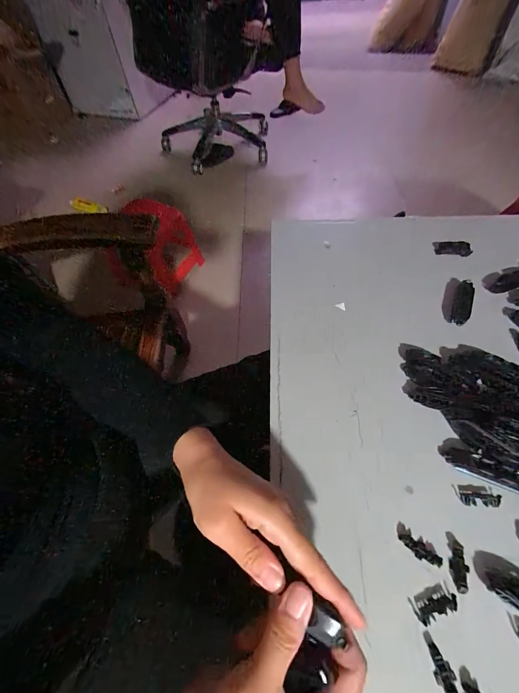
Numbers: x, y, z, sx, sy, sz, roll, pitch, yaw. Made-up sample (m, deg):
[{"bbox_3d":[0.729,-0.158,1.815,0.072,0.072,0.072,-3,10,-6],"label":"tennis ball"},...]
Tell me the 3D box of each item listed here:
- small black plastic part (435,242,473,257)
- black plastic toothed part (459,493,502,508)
[{"bbox_3d":[0.296,-0.150,0.453,0.050,0.011,0.022,9,58,11],"label":"small black plastic part"},{"bbox_3d":[0.207,0.143,0.276,0.033,0.005,0.011,1,57,5],"label":"black plastic toothed part"}]

